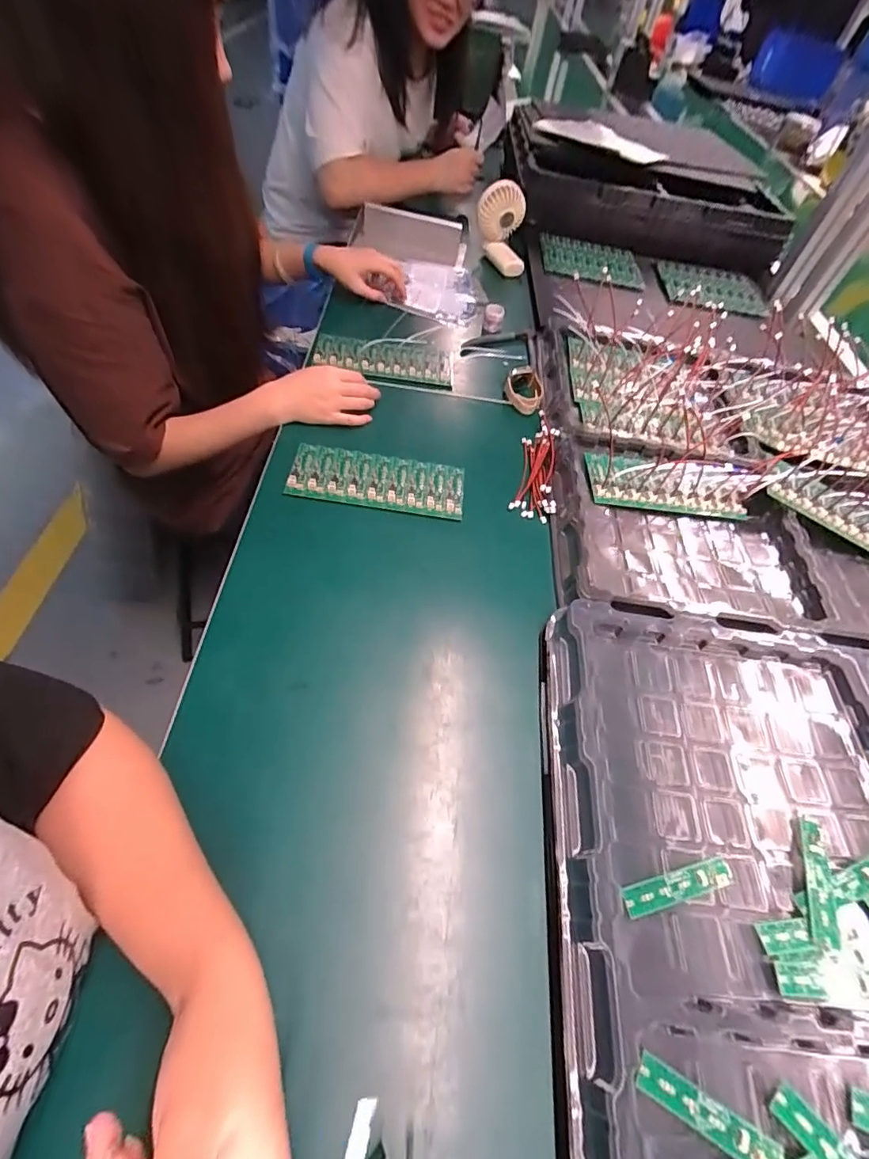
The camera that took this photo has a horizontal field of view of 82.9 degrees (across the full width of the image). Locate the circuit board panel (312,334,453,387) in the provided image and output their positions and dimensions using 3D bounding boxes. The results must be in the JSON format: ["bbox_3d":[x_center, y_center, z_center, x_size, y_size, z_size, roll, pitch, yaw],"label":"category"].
[{"bbox_3d":[-0.072,-0.312,0.695,0.195,0.021,0.074,10,54,-3],"label":"circuit board panel"}]

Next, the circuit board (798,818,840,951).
[{"bbox_3d":[0.275,0.214,0.351,0.018,0.007,0.086,13,51,17],"label":"circuit board"}]

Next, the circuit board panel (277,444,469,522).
[{"bbox_3d":[-0.064,-0.112,0.560,0.193,0.016,0.079,8,54,-4],"label":"circuit board panel"}]

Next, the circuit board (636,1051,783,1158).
[{"bbox_3d":[0.153,0.300,0.275,0.081,0.005,0.017,29,55,10],"label":"circuit board"}]

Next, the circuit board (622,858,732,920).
[{"bbox_3d":[0.168,0.211,0.338,0.084,0.004,0.018,-8,58,-12],"label":"circuit board"}]

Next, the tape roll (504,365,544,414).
[{"bbox_3d":[0.123,-0.262,0.678,0.051,0.034,0.065,14,54,0],"label":"tape roll"}]

